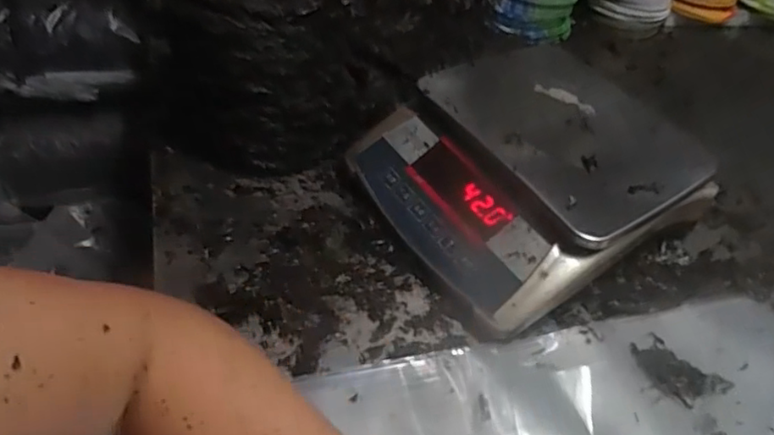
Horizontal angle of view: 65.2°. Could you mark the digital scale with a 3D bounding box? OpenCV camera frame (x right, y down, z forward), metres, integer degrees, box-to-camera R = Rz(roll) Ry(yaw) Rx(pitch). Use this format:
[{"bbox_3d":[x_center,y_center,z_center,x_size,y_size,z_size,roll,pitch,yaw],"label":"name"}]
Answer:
[{"bbox_3d":[0.152,-0.059,0.687,0.319,0.111,0.303,-26,54,-28],"label":"digital scale"}]

